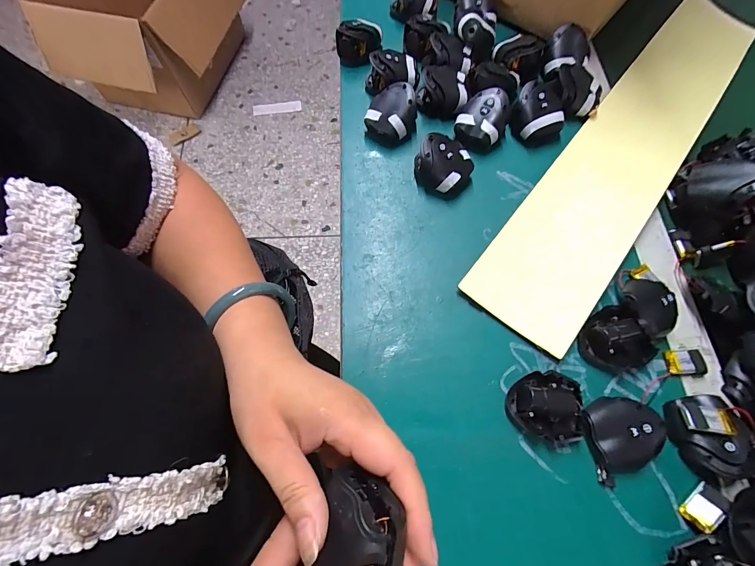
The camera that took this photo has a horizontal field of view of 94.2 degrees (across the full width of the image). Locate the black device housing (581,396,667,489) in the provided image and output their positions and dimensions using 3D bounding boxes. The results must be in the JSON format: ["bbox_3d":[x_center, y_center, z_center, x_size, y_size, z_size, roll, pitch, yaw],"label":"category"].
[{"bbox_3d":[0.198,0.123,0.280,0.056,0.020,0.059,-11,68,-3],"label":"black device housing"}]

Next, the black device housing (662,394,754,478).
[{"bbox_3d":[0.266,0.120,0.278,0.048,0.025,0.058,-14,68,-4],"label":"black device housing"}]

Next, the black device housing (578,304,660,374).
[{"bbox_3d":[0.209,0.051,0.307,0.053,0.023,0.052,-1,68,1],"label":"black device housing"}]

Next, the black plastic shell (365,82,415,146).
[{"bbox_3d":[0.018,-0.194,0.403,0.050,0.045,0.055,-1,68,1],"label":"black plastic shell"}]

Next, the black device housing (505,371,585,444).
[{"bbox_3d":[0.139,0.101,0.289,0.060,0.022,0.052,5,68,4],"label":"black device housing"}]

